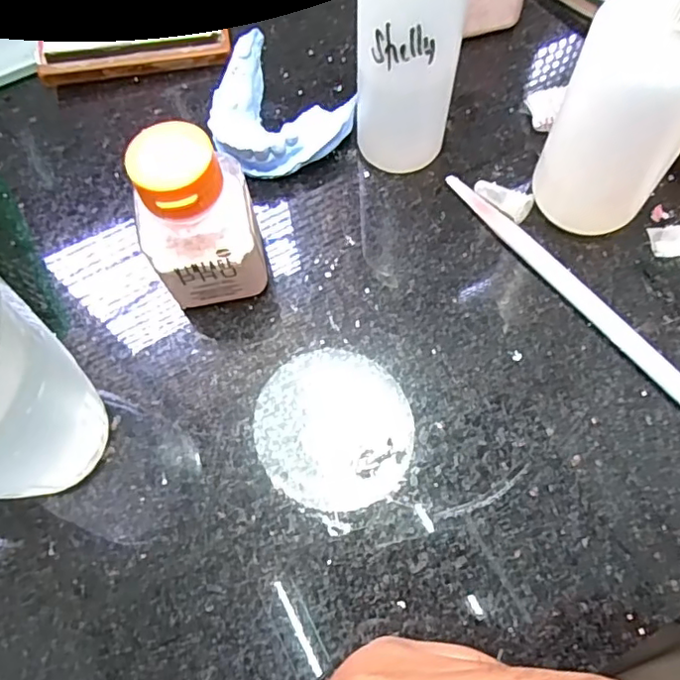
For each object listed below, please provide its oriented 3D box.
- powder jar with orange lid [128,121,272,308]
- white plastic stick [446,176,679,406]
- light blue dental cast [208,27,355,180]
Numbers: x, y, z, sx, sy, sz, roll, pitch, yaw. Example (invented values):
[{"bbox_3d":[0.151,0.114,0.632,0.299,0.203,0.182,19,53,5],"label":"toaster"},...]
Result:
[{"bbox_3d":[-0.052,-0.043,0.220,0.041,0.071,0.034,-14,68,-3],"label":"powder jar with orange lid"},{"bbox_3d":[0.093,-0.023,0.241,0.009,0.004,0.137,-37,71,-11],"label":"white plastic stick"},{"bbox_3d":[-0.026,-0.109,0.274,0.064,0.021,0.066,0,68,3],"label":"light blue dental cast"}]

